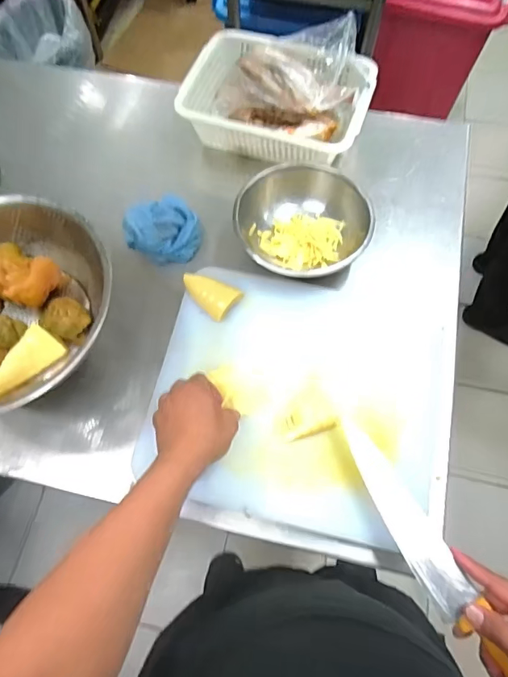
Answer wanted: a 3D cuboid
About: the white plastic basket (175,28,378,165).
[{"bbox_3d":[0.041,-0.426,0.812,0.313,0.099,0.189,15,69,9],"label":"white plastic basket"}]

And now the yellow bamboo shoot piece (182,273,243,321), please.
[{"bbox_3d":[-0.070,-0.074,0.695,0.087,0.027,0.055,34,73,16],"label":"yellow bamboo shoot piece"}]

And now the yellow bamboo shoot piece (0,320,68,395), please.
[{"bbox_3d":[-0.301,0.031,0.588,0.043,0.032,0.100,39,74,17],"label":"yellow bamboo shoot piece"}]

